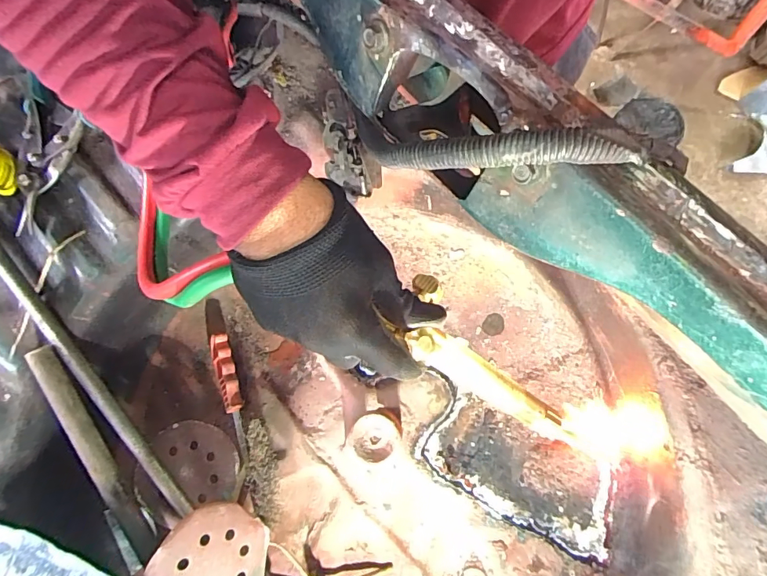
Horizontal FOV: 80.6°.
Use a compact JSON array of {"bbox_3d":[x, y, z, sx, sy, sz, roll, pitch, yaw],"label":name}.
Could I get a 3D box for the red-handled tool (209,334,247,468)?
[{"bbox_3d":[-0.180,0.131,0.537,0.026,0.031,0.151,-17,74,-5],"label":"red-handled tool"}]

